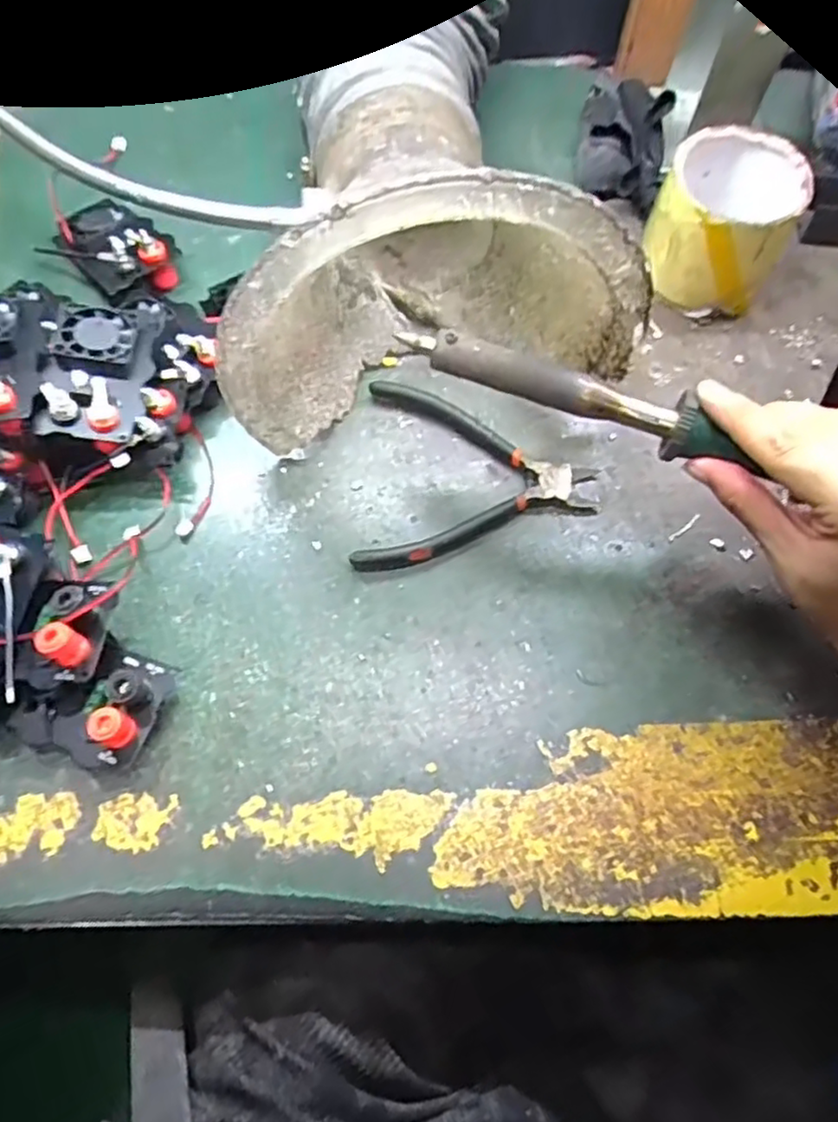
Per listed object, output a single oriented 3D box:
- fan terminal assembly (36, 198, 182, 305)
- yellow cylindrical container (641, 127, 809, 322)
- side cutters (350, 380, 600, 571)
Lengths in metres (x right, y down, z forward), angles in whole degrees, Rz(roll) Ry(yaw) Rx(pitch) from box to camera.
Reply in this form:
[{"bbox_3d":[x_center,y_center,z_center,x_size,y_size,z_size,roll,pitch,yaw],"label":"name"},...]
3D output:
[{"bbox_3d":[-0.196,-0.203,0.444,0.083,0.028,0.061,38,73,13],"label":"fan terminal assembly"},{"bbox_3d":[0.189,-0.214,0.435,0.079,0.070,0.092,24,71,8],"label":"yellow cylindrical container"},{"bbox_3d":[0.035,-0.046,0.400,0.131,0.011,0.115,6,68,2],"label":"side cutters"}]

